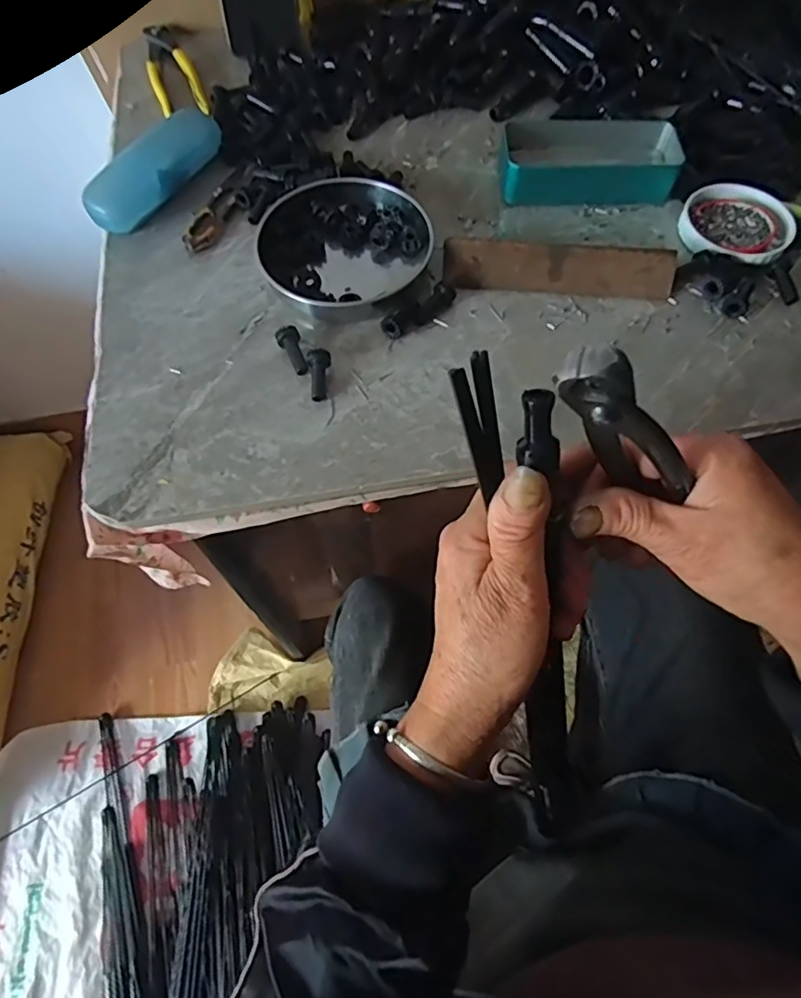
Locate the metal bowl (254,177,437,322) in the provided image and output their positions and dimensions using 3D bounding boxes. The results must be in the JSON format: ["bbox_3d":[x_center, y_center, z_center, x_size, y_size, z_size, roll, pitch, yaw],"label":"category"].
[{"bbox_3d":[-0.046,-0.209,0.470,0.136,0.030,0.135,0,63,0],"label":"metal bowl"}]

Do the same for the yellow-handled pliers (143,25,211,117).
[{"bbox_3d":[-0.238,-0.445,0.598,0.047,0.016,0.177,-18,65,-9],"label":"yellow-handled pliers"}]

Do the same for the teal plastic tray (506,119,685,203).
[{"bbox_3d":[0.168,-0.301,0.511,0.155,0.032,0.073,0,63,0],"label":"teal plastic tray"}]

